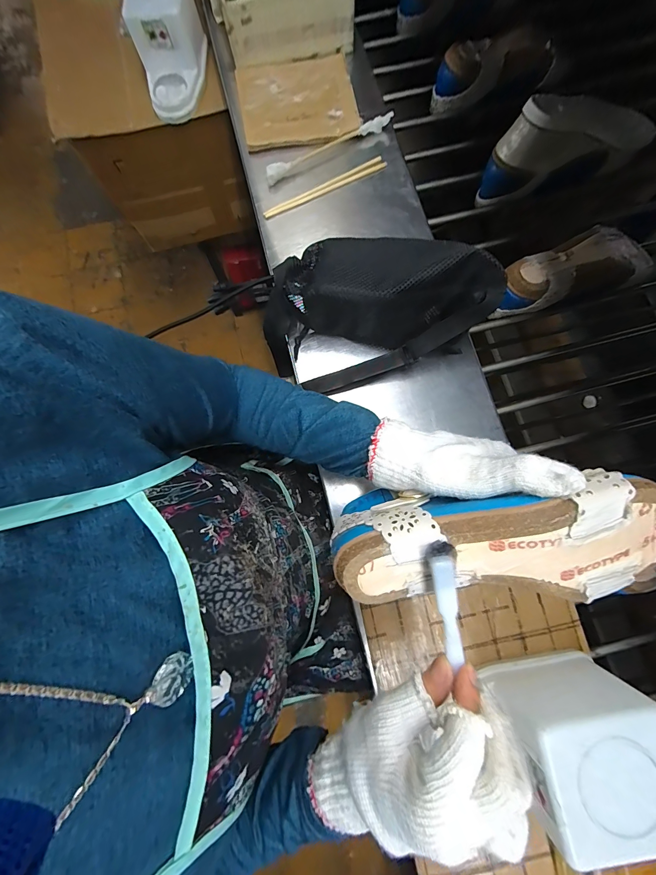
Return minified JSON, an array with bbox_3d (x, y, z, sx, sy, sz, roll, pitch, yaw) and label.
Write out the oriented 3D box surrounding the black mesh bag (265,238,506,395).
[{"bbox_3d":[0.047,-0.166,0.405,0.256,0.099,0.176,-18,79,-2],"label":"black mesh bag"}]

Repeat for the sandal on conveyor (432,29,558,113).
[{"bbox_3d":[0.265,-0.589,0.544,0.179,0.063,0.075,-14,79,-1],"label":"sandal on conveyor"}]

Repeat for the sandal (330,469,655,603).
[{"bbox_3d":[0.120,0.065,0.232,0.226,0.055,0.080,-5,110,9],"label":"sandal"}]

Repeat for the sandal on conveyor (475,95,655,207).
[{"bbox_3d":[0.361,-0.430,0.495,0.250,0.107,0.078,-15,79,-1],"label":"sandal on conveyor"}]

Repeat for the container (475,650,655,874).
[{"bbox_3d":[0.217,0.274,0.305,0.120,0.105,0.098,-7,79,0],"label":"container"}]

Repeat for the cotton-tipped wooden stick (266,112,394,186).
[{"bbox_3d":[0.003,-0.428,0.495,0.215,0.022,0.018,-33,80,-5],"label":"cotton-tipped wooden stick"}]

